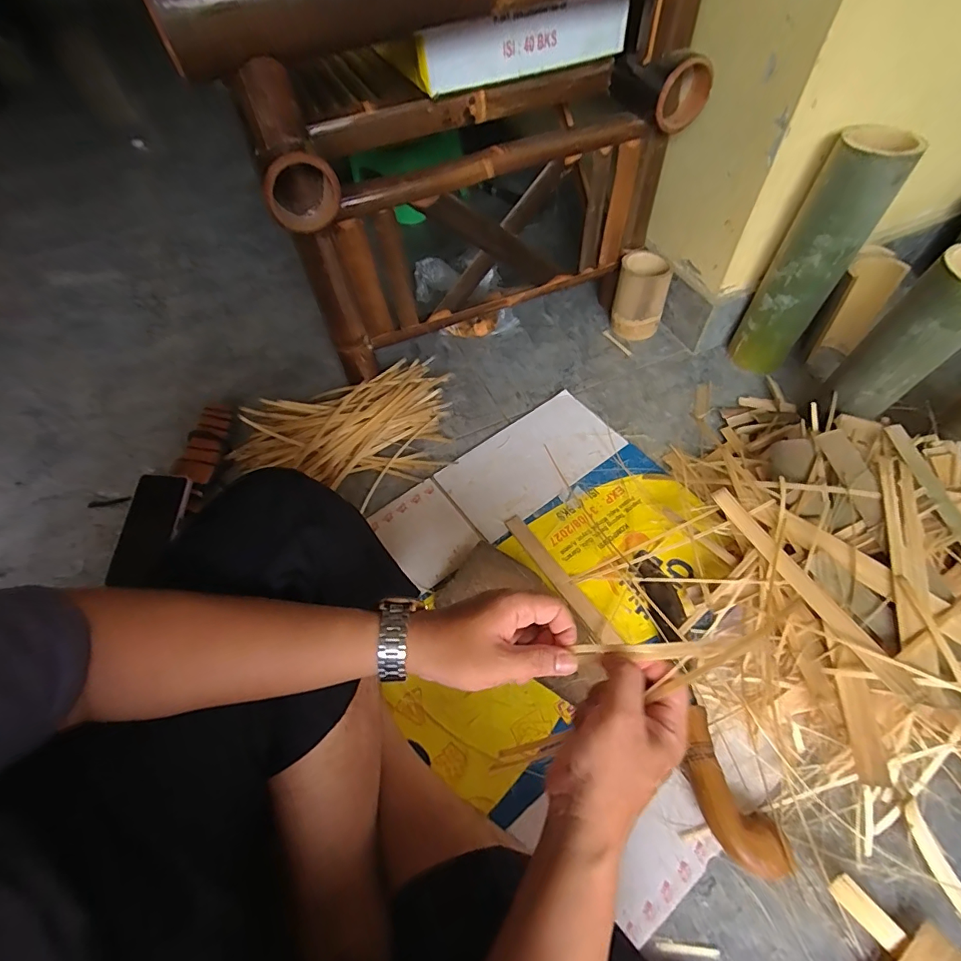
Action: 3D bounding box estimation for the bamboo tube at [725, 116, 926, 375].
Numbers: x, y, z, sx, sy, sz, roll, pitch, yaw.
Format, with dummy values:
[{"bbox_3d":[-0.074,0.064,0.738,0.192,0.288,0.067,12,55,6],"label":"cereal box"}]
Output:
[{"bbox_3d":[0.479,-0.309,0.683,0.091,0.329,0.077,27,63,20],"label":"bamboo tube"}]

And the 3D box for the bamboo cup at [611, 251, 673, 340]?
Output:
[{"bbox_3d":[0.285,-0.327,0.829,0.087,0.122,0.077,14,59,13],"label":"bamboo cup"}]

